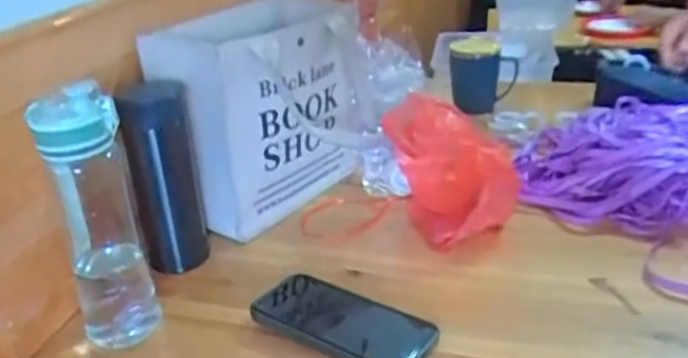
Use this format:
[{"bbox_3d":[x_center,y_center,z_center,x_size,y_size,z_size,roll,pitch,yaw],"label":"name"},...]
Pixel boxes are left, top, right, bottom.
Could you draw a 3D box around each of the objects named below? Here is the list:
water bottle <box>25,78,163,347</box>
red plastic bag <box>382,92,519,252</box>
[{"bbox_3d":[-0.213,0.038,0.587,0.067,0.238,0.058,-11,26,-13],"label":"water bottle"},{"bbox_3d":[0.114,-0.018,0.735,0.093,0.138,0.131,-19,30,-29],"label":"red plastic bag"}]

